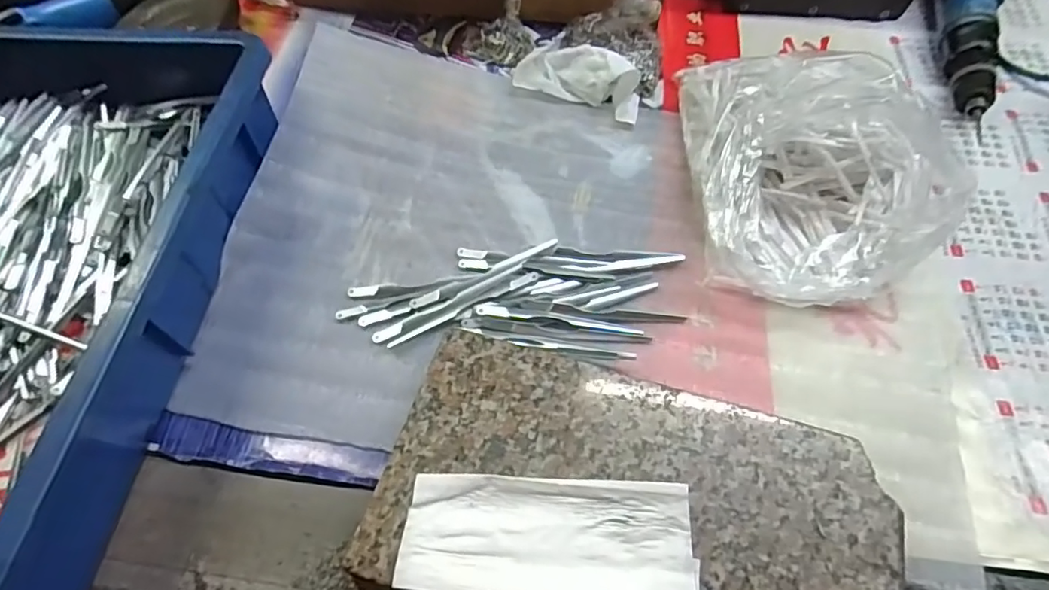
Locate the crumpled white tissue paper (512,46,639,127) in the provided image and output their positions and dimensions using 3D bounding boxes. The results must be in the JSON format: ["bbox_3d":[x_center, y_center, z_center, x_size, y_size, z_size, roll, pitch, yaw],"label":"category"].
[{"bbox_3d":[0.044,-0.171,0.432,0.099,0.039,0.048,14,63,10],"label":"crumpled white tissue paper"}]

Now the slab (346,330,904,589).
[{"bbox_3d":[0.052,0.106,0.278,0.237,0.033,0.130,15,63,10],"label":"slab"}]

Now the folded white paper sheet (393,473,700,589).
[{"bbox_3d":[0.010,0.113,0.258,0.131,0.008,0.054,3,64,6],"label":"folded white paper sheet"}]

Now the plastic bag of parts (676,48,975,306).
[{"bbox_3d":[0.180,-0.096,0.362,0.129,0.077,0.196,2,61,3],"label":"plastic bag of parts"}]

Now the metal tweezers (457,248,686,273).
[{"bbox_3d":[0.030,-0.024,0.372,0.147,0.006,0.018,3,61,3],"label":"metal tweezers"}]

